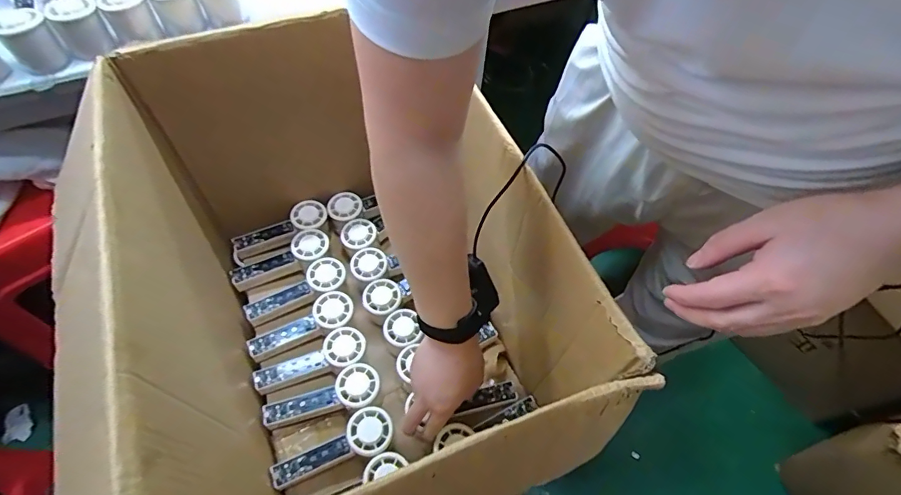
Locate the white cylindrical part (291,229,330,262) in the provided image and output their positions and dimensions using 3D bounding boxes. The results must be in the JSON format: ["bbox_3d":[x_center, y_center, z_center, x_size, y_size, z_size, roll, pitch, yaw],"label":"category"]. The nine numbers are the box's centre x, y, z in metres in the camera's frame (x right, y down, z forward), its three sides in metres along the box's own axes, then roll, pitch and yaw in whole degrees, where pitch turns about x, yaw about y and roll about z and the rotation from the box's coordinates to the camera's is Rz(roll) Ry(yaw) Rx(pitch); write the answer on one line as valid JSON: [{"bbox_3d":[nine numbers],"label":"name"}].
[{"bbox_3d":[-0.220,-0.005,0.721,0.055,0.011,0.054,1,58,-2],"label":"white cylindrical part"}]

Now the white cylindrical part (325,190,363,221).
[{"bbox_3d":[-0.180,-0.071,0.781,0.056,0.016,0.049,-3,59,-4],"label":"white cylindrical part"}]

